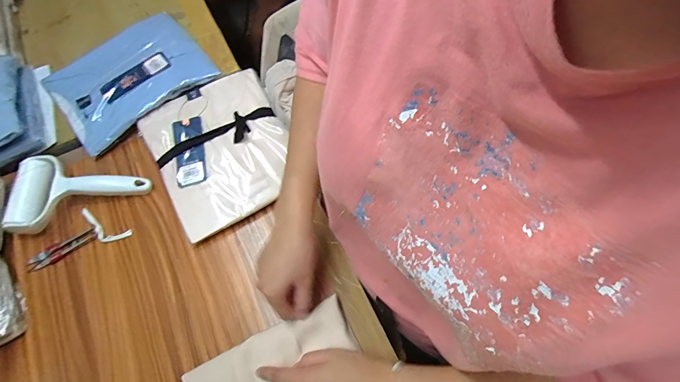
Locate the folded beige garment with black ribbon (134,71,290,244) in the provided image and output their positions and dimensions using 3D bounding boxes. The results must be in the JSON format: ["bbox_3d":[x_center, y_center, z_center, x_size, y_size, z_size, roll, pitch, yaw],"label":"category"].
[{"bbox_3d":[-0.187,-0.071,0.544,0.203,0.041,0.250,-32,68,-14],"label":"folded beige garment with black ribbon"}]

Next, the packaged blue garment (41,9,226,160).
[{"bbox_3d":[-0.364,-0.206,0.588,0.249,0.022,0.191,-39,70,-17],"label":"packaged blue garment"}]

